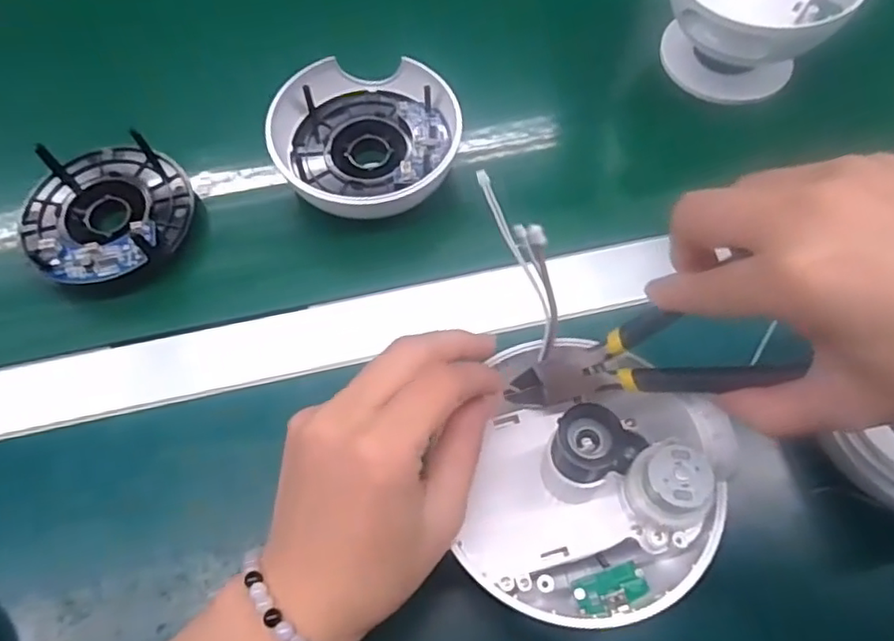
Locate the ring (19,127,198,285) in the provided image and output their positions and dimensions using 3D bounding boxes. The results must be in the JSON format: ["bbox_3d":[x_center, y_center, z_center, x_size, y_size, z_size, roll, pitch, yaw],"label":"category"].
[{"bbox_3d":[-0.211,-0.069,0.393,0.100,0.033,0.098,1,65,-2],"label":"ring"}]

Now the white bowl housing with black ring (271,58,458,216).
[{"bbox_3d":[-0.052,-0.118,0.410,0.115,0.040,0.108,1,65,-2],"label":"white bowl housing with black ring"}]

